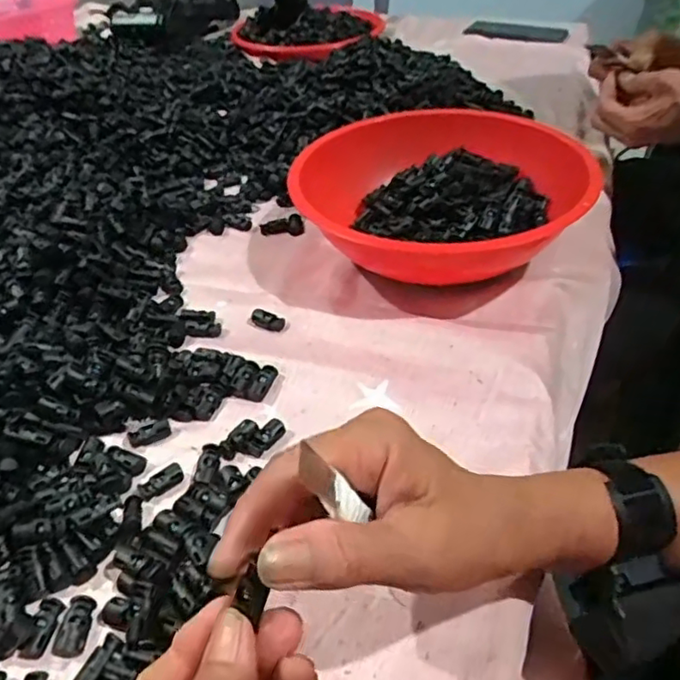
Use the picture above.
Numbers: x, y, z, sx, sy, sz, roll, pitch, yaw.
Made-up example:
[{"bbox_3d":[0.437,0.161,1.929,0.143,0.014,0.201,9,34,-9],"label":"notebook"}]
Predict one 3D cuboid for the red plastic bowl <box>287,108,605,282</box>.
[{"bbox_3d":[0.093,-0.116,0.550,0.219,0.085,0.236,9,43,12],"label":"red plastic bowl"}]

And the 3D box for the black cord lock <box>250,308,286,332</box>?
[{"bbox_3d":[-0.058,-0.017,0.502,0.028,0.007,0.015,19,46,21],"label":"black cord lock"}]

